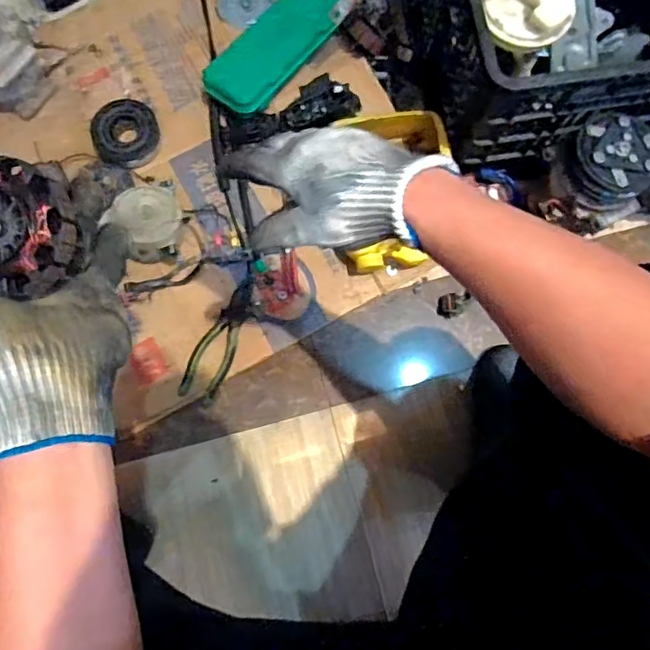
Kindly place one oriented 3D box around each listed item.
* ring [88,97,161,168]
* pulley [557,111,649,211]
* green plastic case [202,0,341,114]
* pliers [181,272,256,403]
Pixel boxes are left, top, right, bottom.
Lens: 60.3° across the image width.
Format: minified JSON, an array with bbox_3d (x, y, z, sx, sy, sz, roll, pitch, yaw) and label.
[{"bbox_3d":[-0.315,-0.301,0.884,0.101,0.032,0.103,-15,78,-4],"label":"ring"},{"bbox_3d":[0.376,-0.218,0.735,0.109,0.058,0.112,-18,80,-4],"label":"pulley"},{"bbox_3d":[-0.065,-0.463,0.902,0.106,0.023,0.299,40,75,3],"label":"green plastic case"},{"bbox_3d":[-0.156,0.018,0.837,0.062,0.018,0.194,21,78,4],"label":"pliers"}]

